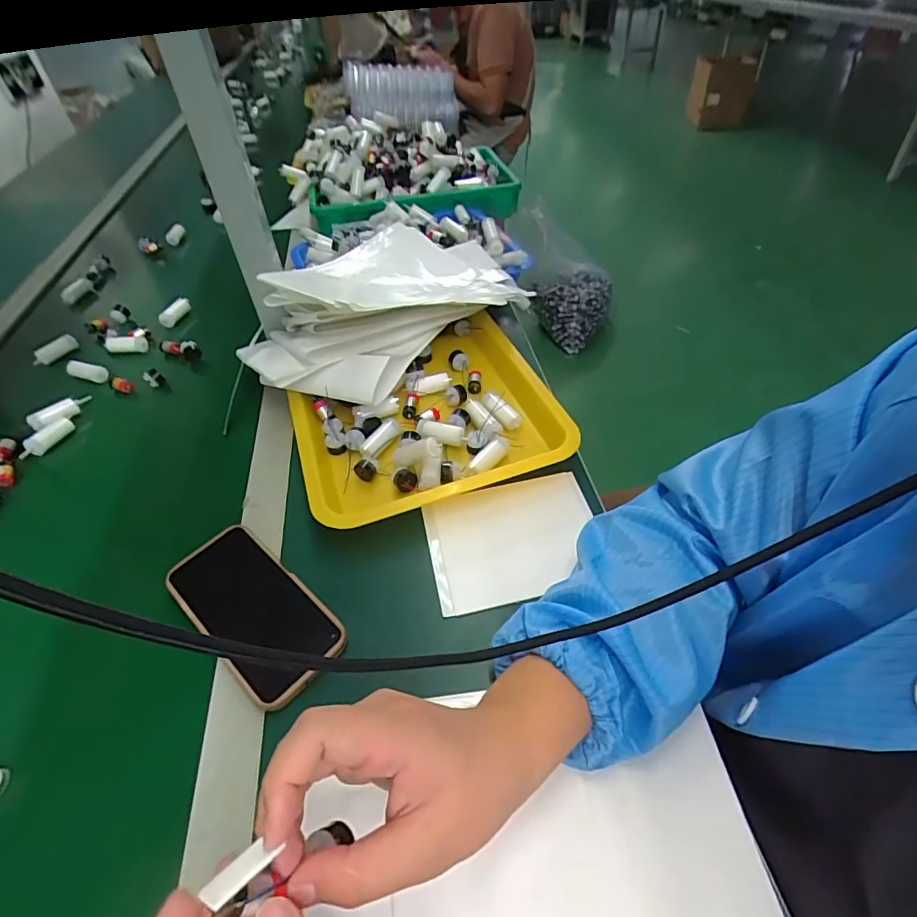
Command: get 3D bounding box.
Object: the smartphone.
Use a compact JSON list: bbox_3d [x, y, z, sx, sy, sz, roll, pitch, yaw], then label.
[{"bbox_3d":[-0.162,0.118,0.399,0.159,0.011,0.076,32,56,29],"label":"smartphone"}]

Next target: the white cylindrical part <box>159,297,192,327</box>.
[{"bbox_3d":[-0.421,-0.217,0.745,0.053,0.022,0.019,-45,56,-4],"label":"white cylindrical part"}]

